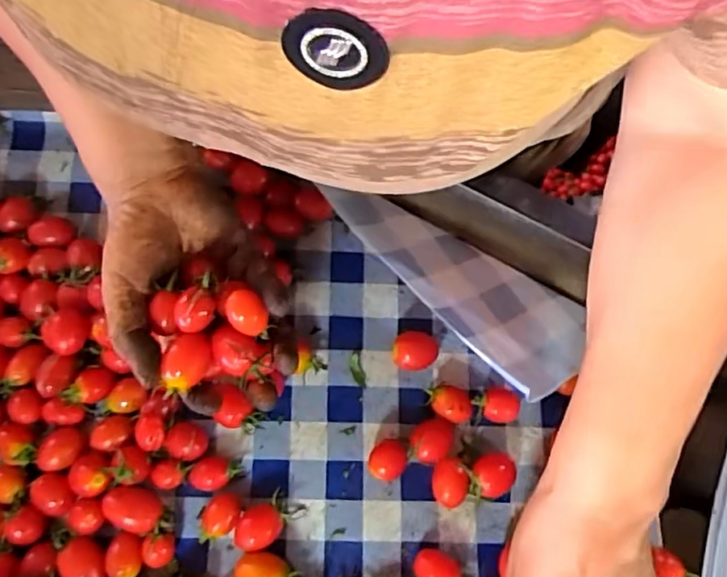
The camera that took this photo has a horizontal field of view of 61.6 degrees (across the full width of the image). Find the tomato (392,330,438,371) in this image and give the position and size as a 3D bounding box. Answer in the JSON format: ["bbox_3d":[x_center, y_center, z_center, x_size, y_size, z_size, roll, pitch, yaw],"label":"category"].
[{"bbox_3d":[0.035,0.043,0.417,0.030,0.021,0.025,-11,74,-1],"label":"tomato"}]

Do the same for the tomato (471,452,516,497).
[{"bbox_3d":[0.085,0.120,0.395,0.027,0.023,0.026,0,74,2],"label":"tomato"}]

